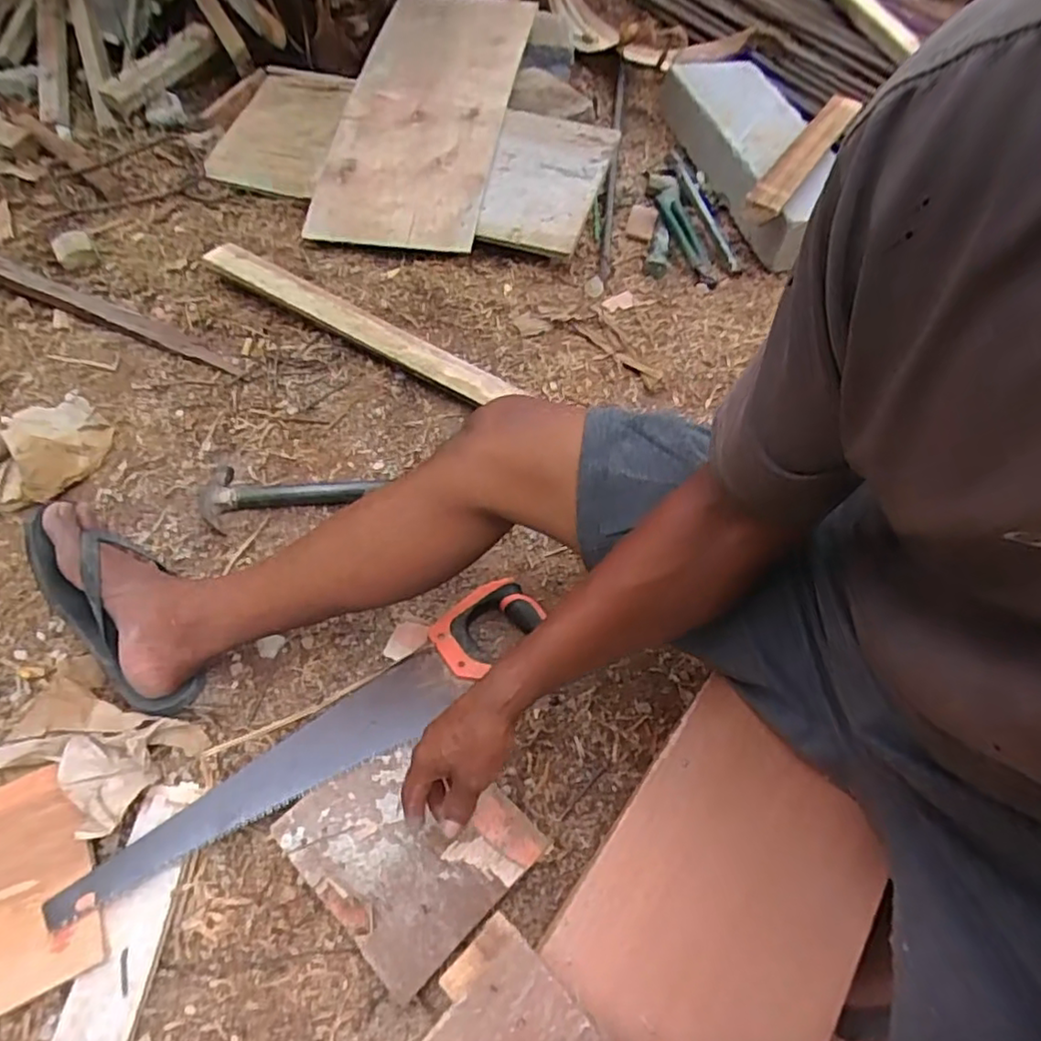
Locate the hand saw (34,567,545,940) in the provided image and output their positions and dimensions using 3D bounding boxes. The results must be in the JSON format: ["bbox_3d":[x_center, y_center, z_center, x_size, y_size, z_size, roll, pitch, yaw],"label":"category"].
[{"bbox_3d":[-0.185,0.218,0.643,0.509,0.019,0.080,-35,61,-22],"label":"hand saw"}]

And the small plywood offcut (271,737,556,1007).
[{"bbox_3d":[-0.103,0.297,0.606,0.192,0.017,0.176,40,56,22],"label":"small plywood offcut"}]

